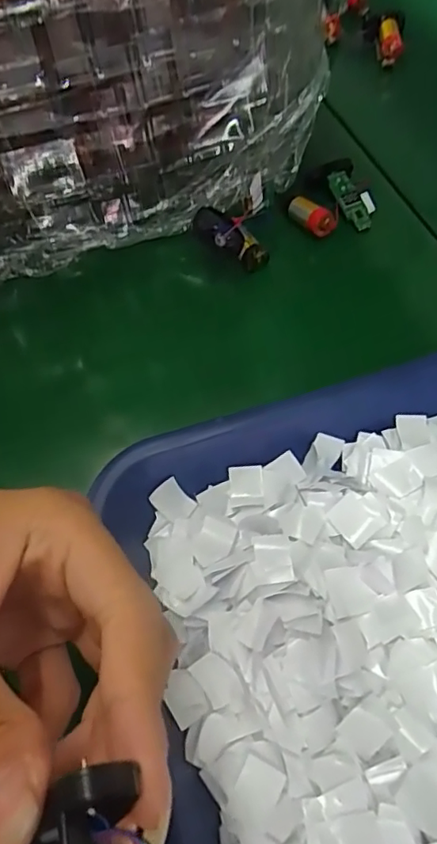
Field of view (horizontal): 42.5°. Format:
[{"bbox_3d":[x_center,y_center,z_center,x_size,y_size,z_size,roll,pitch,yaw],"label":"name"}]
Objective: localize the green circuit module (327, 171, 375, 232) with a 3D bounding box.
[{"bbox_3d":[0.087,-0.143,0.363,0.023,0.007,0.042,-25,77,-13],"label":"green circuit module"}]

